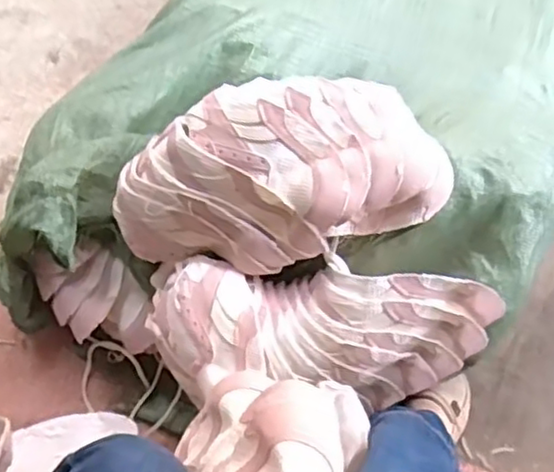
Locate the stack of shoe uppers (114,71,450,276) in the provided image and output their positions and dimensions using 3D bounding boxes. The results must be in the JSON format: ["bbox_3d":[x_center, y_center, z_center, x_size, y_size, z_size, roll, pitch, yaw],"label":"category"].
[{"bbox_3d":[0.008,-0.065,0.764,0.380,0.150,0.172,-5,60,-5],"label":"stack of shoe uppers"}]

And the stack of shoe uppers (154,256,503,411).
[{"bbox_3d":[0.048,0.113,0.759,0.390,0.117,0.149,6,59,1],"label":"stack of shoe uppers"}]

